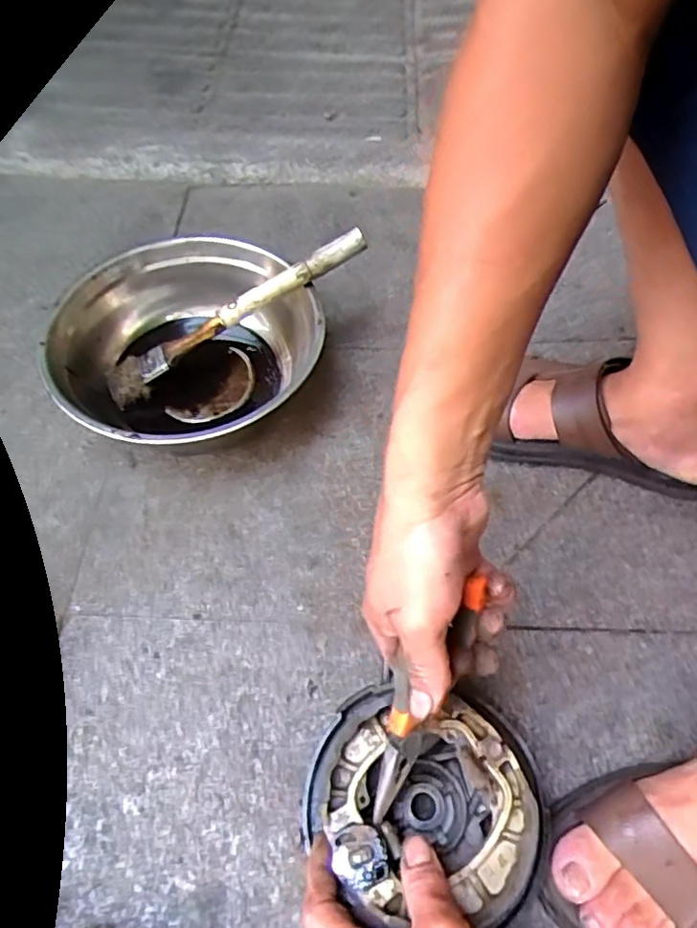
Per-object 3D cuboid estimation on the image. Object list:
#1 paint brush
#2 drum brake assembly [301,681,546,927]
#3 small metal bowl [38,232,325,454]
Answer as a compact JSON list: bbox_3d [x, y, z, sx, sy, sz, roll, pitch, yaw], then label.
[{"bbox_3d":[-0.109,-0.143,0.581,0.281,0.022,0.039,-30,61,6],"label":"paint brush"},{"bbox_3d":[0.043,0.211,0.377,0.136,0.047,0.122,17,60,11],"label":"drum brake assembly"},{"bbox_3d":[-0.153,-0.104,0.587,0.237,0.084,0.249,0,58,1],"label":"small metal bowl"}]

